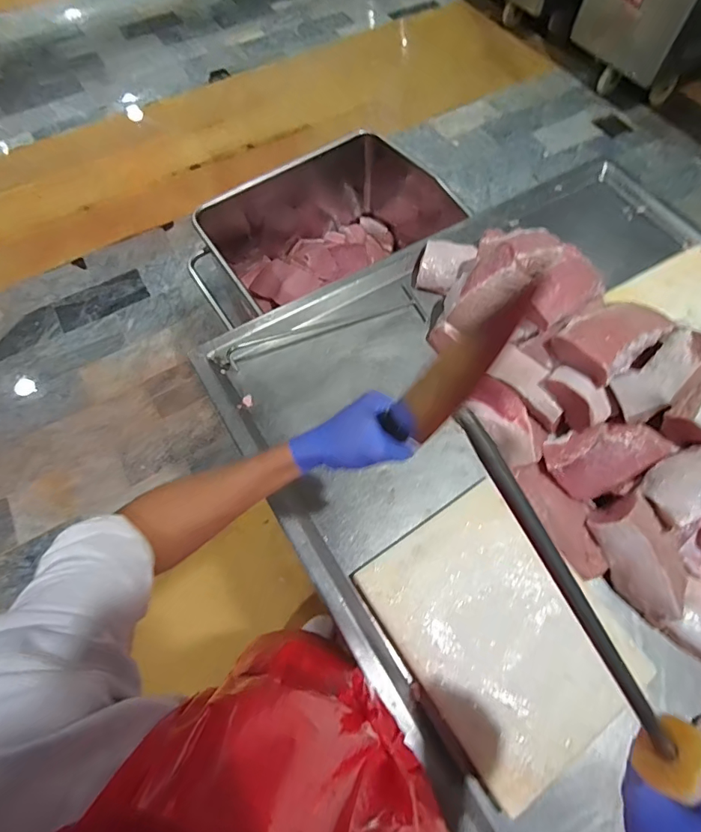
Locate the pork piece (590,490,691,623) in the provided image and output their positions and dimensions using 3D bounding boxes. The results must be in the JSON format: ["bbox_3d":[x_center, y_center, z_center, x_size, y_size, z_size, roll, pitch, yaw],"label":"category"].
[{"bbox_3d":[0.452,0.220,0.697,0.058,0.095,0.180,-23,85,-44],"label":"pork piece"}]

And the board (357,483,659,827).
[{"bbox_3d":[0.227,0.306,0.671,0.292,0.018,0.358,-33,68,-12],"label":"board"}]

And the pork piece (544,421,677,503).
[{"bbox_3d":[0.420,0.063,0.757,0.166,0.065,0.113,-33,82,11],"label":"pork piece"}]

